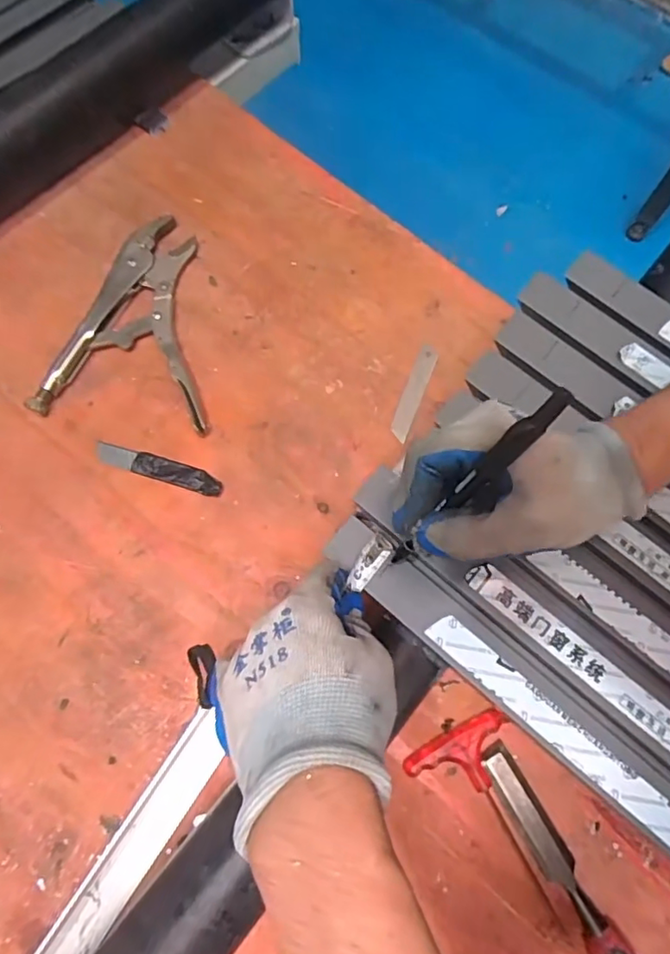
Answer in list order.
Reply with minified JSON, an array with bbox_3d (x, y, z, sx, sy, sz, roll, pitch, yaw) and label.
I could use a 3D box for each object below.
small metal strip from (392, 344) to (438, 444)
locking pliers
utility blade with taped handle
[{"bbox_3d":[0.072,-0.077,0.519,0.018,0.005,0.096,24,74,-5],"label":"small metal strip"},{"bbox_3d":[-0.174,-0.144,0.517,0.140,0.025,0.203,5,72,1],"label":"locking pliers"},{"bbox_3d":[-0.148,-0.008,0.483,0.111,0.004,0.021,17,72,5],"label":"utility blade with taped handle"}]

